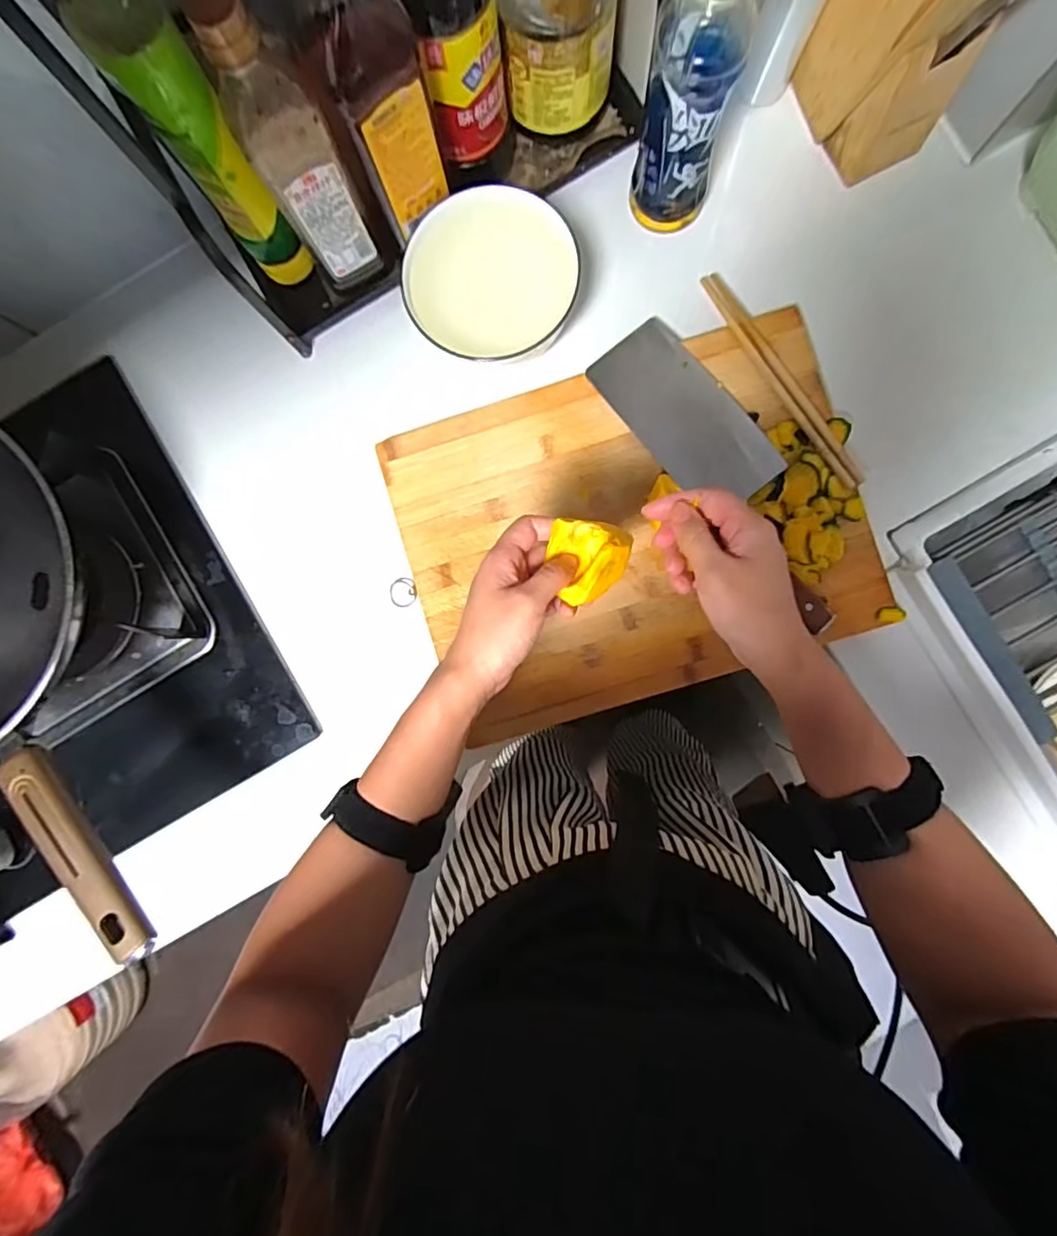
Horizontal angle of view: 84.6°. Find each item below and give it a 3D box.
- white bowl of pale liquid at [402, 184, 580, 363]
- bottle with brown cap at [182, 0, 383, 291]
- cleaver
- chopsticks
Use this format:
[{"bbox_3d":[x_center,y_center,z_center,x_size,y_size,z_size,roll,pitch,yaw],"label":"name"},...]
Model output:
[{"bbox_3d":[-0.031,-0.306,0.522,0.141,0.059,0.128,7,89,3],"label":"white bowl of pale liquid"},{"bbox_3d":[-0.175,-0.342,0.430,0.054,0.226,0.055,-34,87,2],"label":"bottle with brown cap"},{"bbox_3d":[0.181,-0.135,0.519,0.085,0.033,0.303,-38,87,2],"label":"cleaver"},{"bbox_3d":[0.230,-0.217,0.526,0.022,0.006,0.231,-32,87,2],"label":"chopsticks"}]

